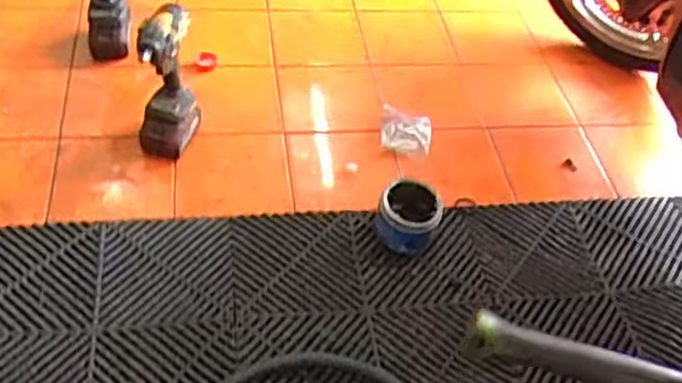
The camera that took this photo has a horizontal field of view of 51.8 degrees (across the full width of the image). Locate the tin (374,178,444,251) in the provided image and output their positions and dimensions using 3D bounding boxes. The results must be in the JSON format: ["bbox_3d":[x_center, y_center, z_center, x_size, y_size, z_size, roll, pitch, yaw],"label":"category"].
[{"bbox_3d":[0.108,0.039,1.139,0.093,0.094,0.087,3,47,-4],"label":"tin"}]

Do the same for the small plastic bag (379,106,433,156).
[{"bbox_3d":[0.123,-0.118,1.324,0.094,0.030,0.103,10,47,2],"label":"small plastic bag"}]

